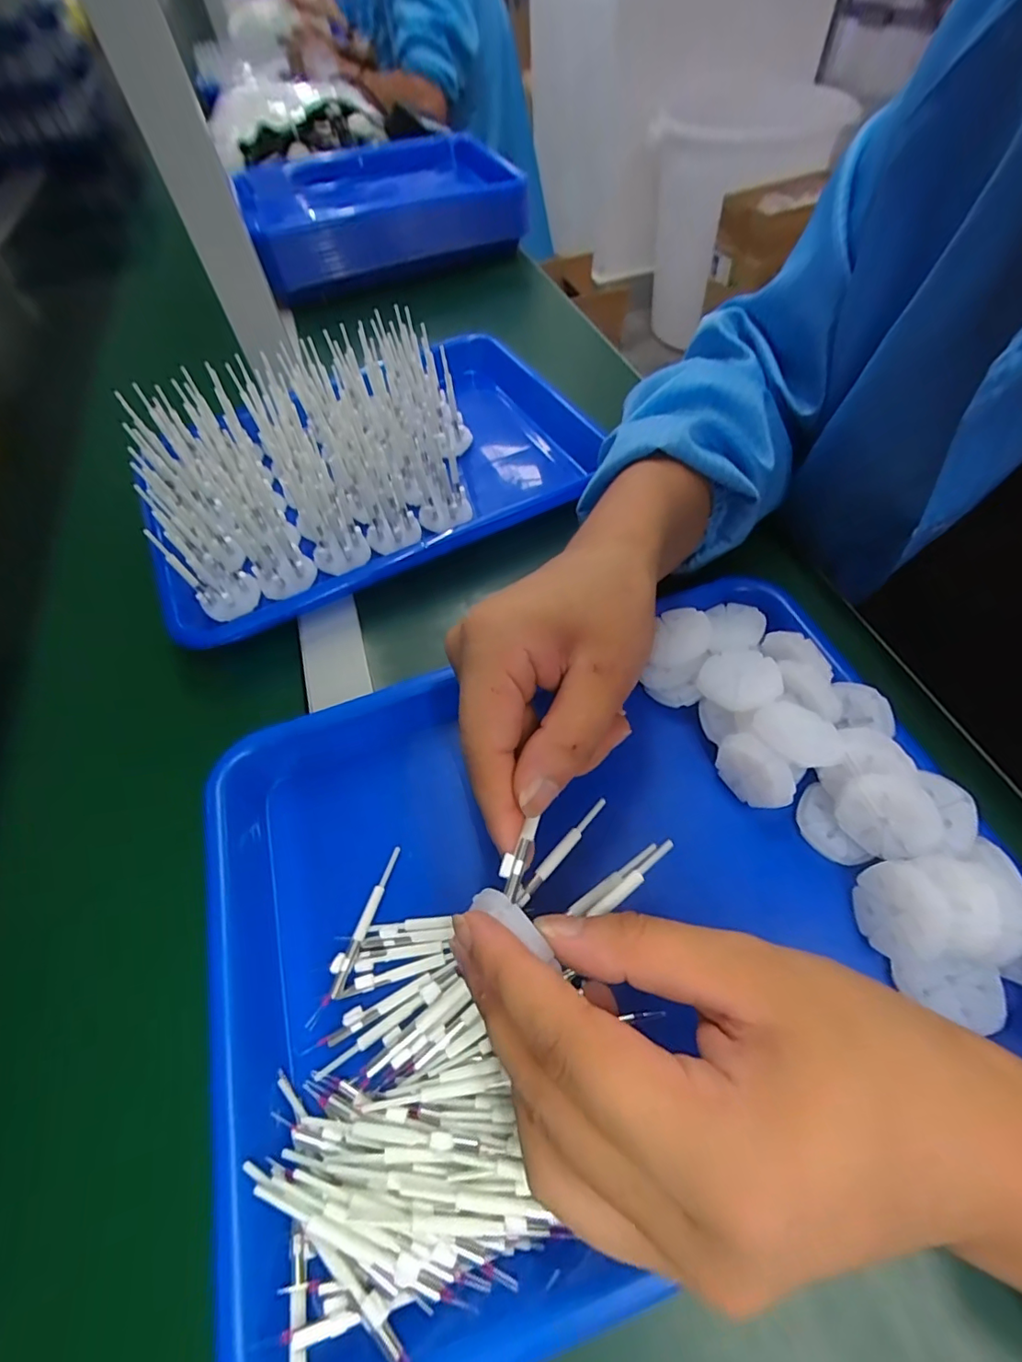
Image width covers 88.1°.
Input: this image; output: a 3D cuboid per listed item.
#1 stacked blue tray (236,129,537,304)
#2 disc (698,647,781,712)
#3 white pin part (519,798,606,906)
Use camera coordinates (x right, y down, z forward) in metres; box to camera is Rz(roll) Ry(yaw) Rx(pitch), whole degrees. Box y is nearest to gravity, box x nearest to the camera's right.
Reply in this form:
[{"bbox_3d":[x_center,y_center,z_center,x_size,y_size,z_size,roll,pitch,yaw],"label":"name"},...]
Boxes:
[{"bbox_3d":[-0.168,-0.593,0.667,0.319,0.069,0.289,-21,58,-8],"label":"stacked blue tray"},{"bbox_3d":[0.114,-0.002,0.266,0.039,0.005,0.038,-24,46,-9],"label":"disc"},{"bbox_3d":[0.021,0.066,0.210,0.005,0.007,0.053,35,66,23],"label":"white pin part"}]

